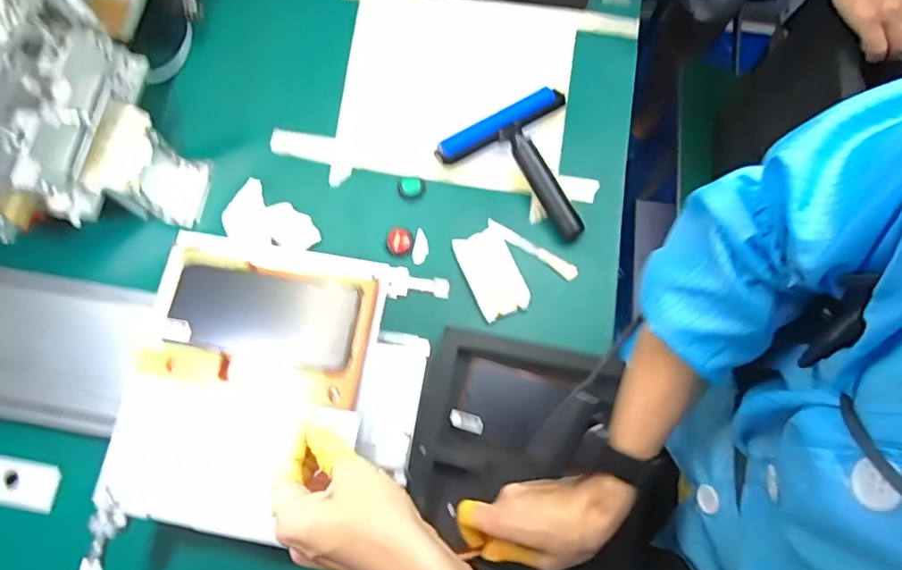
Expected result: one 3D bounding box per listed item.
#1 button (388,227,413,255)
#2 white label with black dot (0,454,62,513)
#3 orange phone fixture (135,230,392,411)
[{"bbox_3d":[-0.059,-0.051,0.628,0.028,0.008,0.031,-9,70,-2],"label":"button"},{"bbox_3d":[-0.439,0.200,0.557,0.081,0.008,0.045,10,71,5],"label":"white label with black dot"},{"bbox_3d":[-0.159,0.024,0.475,0.186,0.025,0.131,8,71,4],"label":"orange phone fixture"}]

